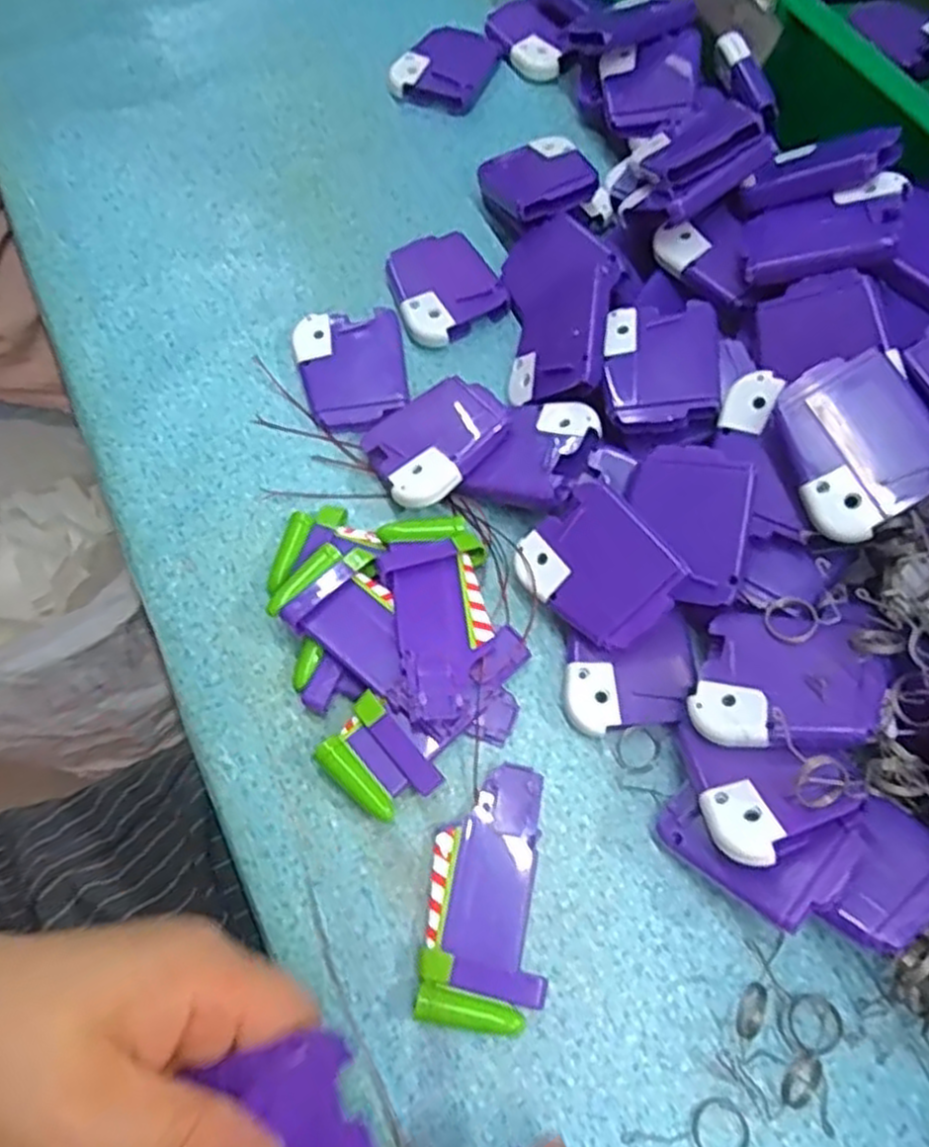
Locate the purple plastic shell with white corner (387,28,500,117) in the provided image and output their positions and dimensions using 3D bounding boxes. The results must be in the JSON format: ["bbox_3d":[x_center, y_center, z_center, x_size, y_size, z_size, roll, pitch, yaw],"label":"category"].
[{"bbox_3d":[-0.010,-0.304,0.463,0.052,0.016,0.064,20,70,9],"label":"purple plastic shell with white corner"}]

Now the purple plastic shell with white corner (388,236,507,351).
[{"bbox_3d":[-0.013,-0.147,0.395,0.051,0.011,0.063,-25,69,-8],"label":"purple plastic shell with white corner"}]

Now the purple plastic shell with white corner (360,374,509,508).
[{"bbox_3d":[-0.013,-0.059,0.349,0.064,0.015,0.052,-37,49,-17],"label":"purple plastic shell with white corner"}]

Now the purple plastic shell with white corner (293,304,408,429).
[{"bbox_3d":[-0.054,-0.097,0.371,0.049,0.015,0.061,-9,68,-2],"label":"purple plastic shell with white corner"}]

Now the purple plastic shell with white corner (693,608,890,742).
[{"bbox_3d":[0.117,0.037,0.282,0.063,0.007,0.050,0,59,22],"label":"purple plastic shell with white corner"}]

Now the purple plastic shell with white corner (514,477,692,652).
[{"bbox_3d":[0.055,-0.002,0.312,0.061,0.012,0.049,46,105,22],"label":"purple plastic shell with white corner"}]

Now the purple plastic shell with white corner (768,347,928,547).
[{"bbox_3d":[0.147,-0.048,0.289,0.049,0.013,0.062,-22,84,15],"label":"purple plastic shell with white corner"}]

